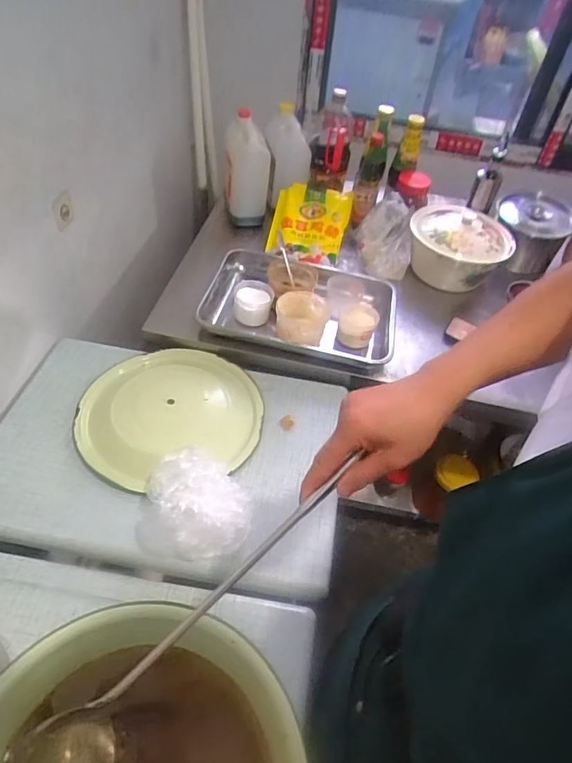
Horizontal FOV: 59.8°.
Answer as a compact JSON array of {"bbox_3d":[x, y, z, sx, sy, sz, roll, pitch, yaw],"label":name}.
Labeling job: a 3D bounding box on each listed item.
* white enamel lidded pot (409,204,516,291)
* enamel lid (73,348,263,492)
[{"bbox_3d":[0.394,-0.296,1.142,0.229,0.134,0.203,12,48,8],"label":"white enamel lidded pot"},{"bbox_3d":[-0.194,0.043,0.847,0.302,0.043,0.282,1,47,-1],"label":"enamel lid"}]

